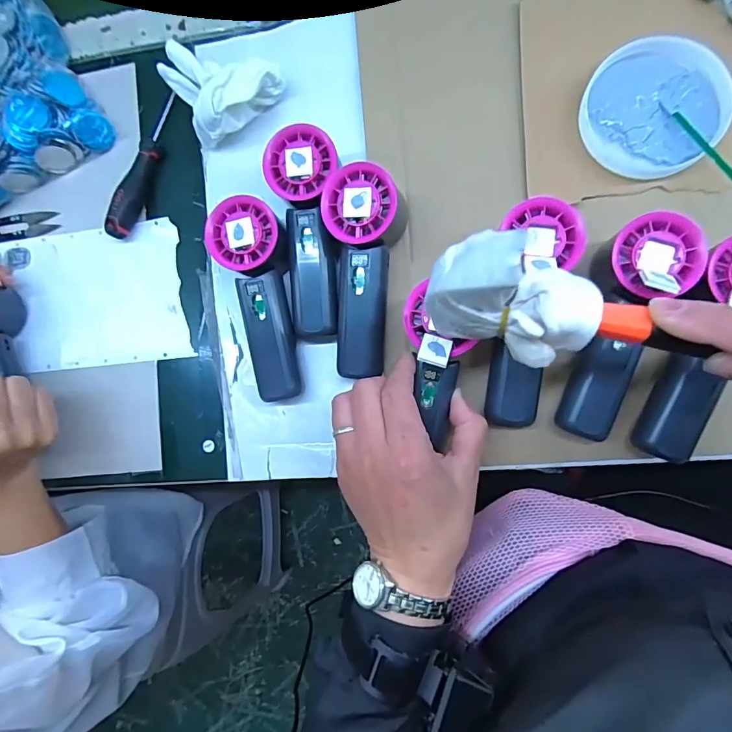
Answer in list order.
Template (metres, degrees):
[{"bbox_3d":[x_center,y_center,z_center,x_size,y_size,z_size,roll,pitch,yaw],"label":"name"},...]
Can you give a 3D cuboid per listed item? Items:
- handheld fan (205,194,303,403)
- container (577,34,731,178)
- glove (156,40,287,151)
[{"bbox_3d":[-0.079,-0.051,0.359,0.058,0.055,0.156,-13,83,7],"label":"handheld fan"},{"bbox_3d":[0.218,-0.195,0.338,0.100,0.018,0.098,-1,85,9],"label":"container"},{"bbox_3d":[-0.128,-0.247,0.378,0.084,0.050,0.093,-38,81,4],"label":"glove"}]

